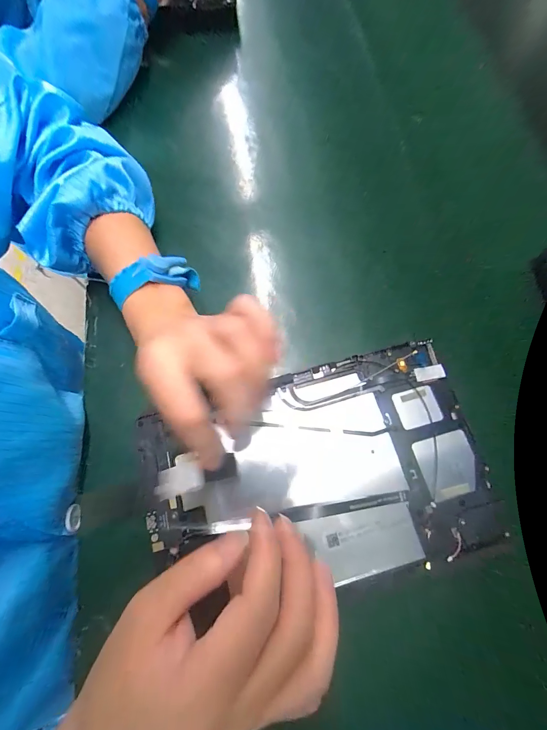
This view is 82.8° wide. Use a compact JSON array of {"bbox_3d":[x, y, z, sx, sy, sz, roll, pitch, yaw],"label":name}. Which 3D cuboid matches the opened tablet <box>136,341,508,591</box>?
[{"bbox_3d":[0.029,0.075,0.222,0.233,0.015,0.146,-13,73,-2],"label":"opened tablet"}]

